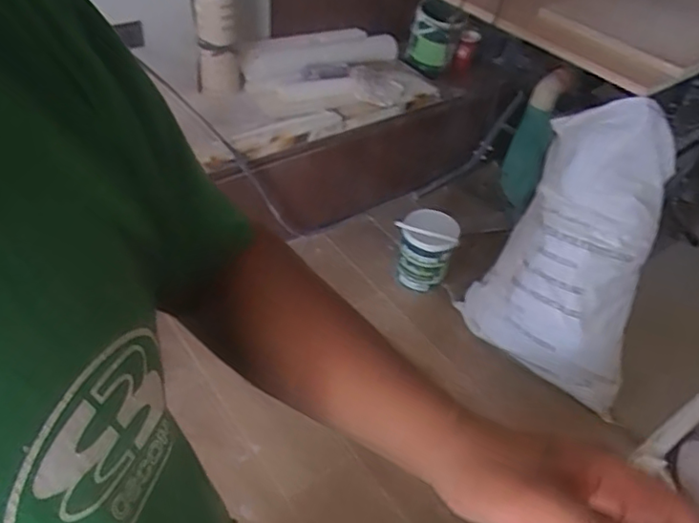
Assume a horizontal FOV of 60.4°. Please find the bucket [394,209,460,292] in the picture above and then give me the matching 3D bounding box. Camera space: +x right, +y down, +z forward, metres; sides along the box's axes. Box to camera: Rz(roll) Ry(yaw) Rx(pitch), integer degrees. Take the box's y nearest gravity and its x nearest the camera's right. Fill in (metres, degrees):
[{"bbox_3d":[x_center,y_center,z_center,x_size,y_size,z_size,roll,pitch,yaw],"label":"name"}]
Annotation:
[{"bbox_3d":[0.243,-0.047,1.920,0.186,0.198,0.174,4,44,-4],"label":"bucket"}]

